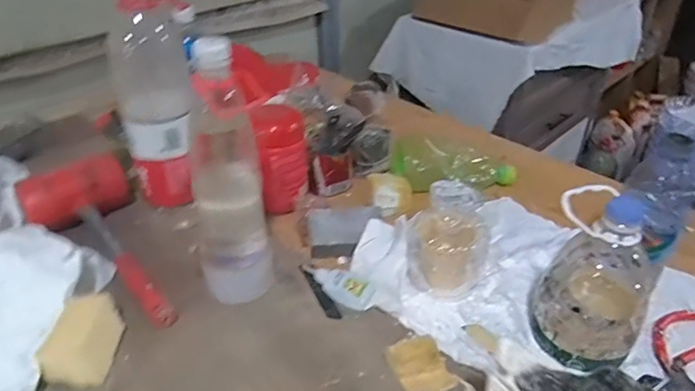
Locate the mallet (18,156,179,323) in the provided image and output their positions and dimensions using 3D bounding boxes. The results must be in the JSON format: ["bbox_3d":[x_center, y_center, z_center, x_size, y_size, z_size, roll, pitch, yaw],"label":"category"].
[{"bbox_3d":[-0.293,0.063,0.633,0.128,0.058,0.284,-24,56,-30],"label":"mallet"}]

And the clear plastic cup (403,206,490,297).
[{"bbox_3d":[0.117,0.061,0.625,0.097,0.077,0.097,0,35,0],"label":"clear plastic cup"}]

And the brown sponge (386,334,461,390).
[{"bbox_3d":[0.073,0.169,0.510,0.048,0.030,0.056,-16,38,-21],"label":"brown sponge"}]

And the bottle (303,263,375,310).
[{"bbox_3d":[-0.012,0.102,0.611,0.095,0.017,0.041,21,40,27],"label":"bottle"}]

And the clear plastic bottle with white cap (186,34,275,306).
[{"bbox_3d":[-0.120,-0.004,0.527,0.077,0.281,0.061,-10,36,-14],"label":"clear plastic bottle with white cap"}]

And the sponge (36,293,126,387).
[{"bbox_3d":[-0.264,0.145,0.522,0.053,0.052,0.079,1,35,2],"label":"sponge"}]

